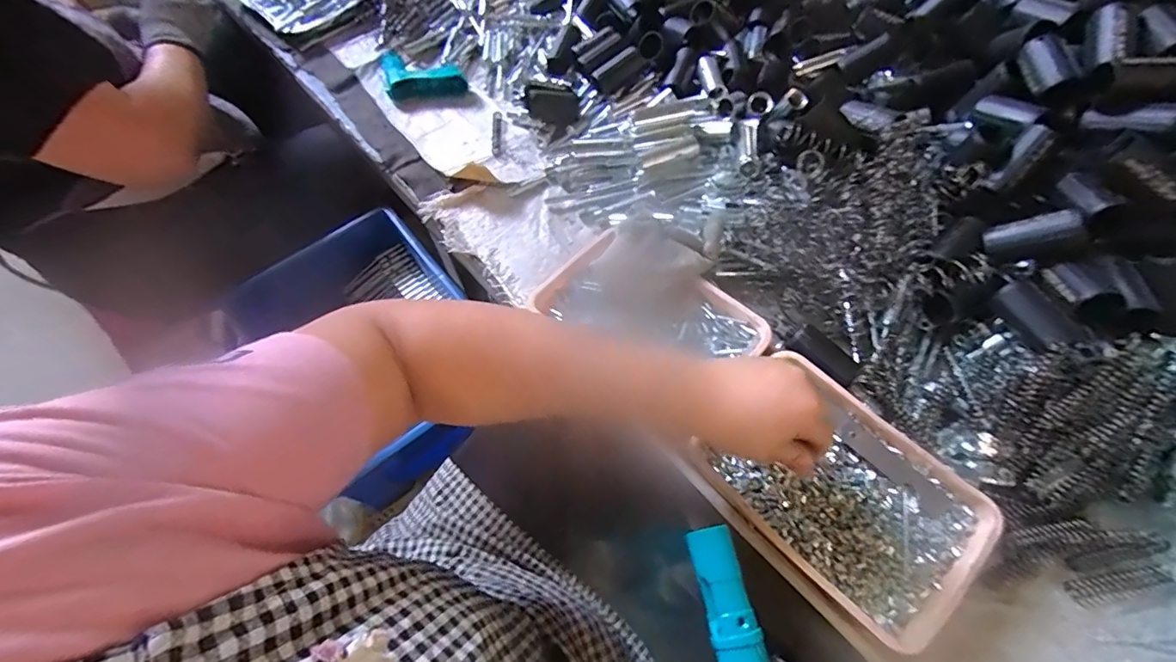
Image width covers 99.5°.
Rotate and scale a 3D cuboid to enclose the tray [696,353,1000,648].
[{"bbox_3d":[0.197,0.124,0.394,0.135,0.033,0.191,-39,65,-16],"label":"tray"}]

